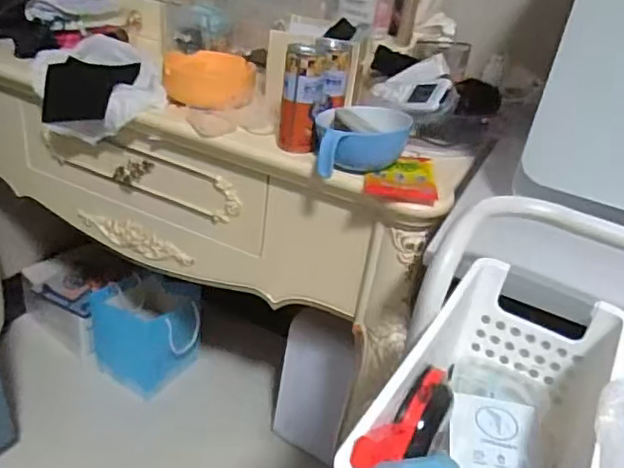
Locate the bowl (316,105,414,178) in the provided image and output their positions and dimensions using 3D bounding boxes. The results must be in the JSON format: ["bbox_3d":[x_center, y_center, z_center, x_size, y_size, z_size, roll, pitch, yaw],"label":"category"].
[{"bbox_3d":[0.067,-0.116,0.759,0.122,0.063,0.098,4,31,-7],"label":"bowl"}]

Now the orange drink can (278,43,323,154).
[{"bbox_3d":[-0.009,-0.173,0.785,0.059,0.127,0.049,4,31,-7],"label":"orange drink can"}]

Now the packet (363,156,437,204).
[{"bbox_3d":[0.114,-0.075,0.776,0.089,0.017,0.105,8,31,0],"label":"packet"}]

